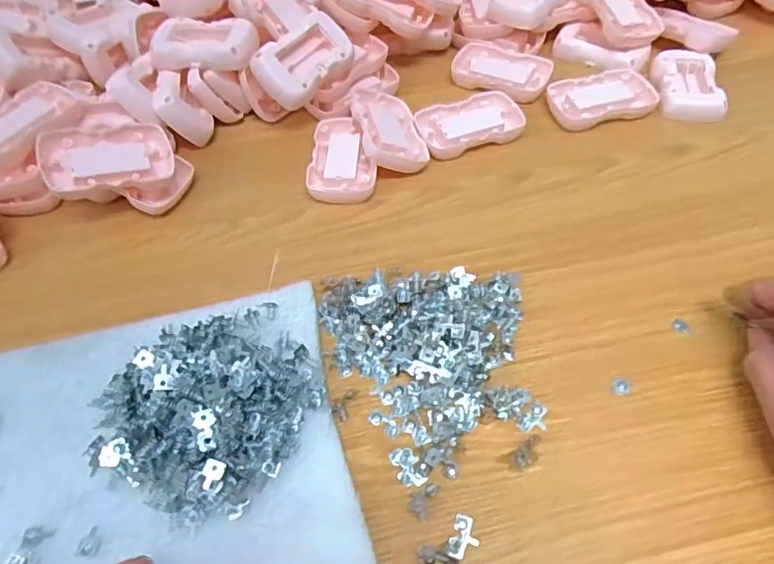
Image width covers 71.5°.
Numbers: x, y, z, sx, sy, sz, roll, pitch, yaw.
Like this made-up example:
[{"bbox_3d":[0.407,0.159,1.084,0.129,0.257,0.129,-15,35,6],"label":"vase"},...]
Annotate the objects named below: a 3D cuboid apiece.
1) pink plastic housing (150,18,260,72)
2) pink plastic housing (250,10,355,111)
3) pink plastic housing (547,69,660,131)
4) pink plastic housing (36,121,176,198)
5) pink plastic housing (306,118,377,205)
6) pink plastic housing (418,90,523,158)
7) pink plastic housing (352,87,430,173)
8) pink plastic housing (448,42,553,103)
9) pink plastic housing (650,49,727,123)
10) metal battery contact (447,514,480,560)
[{"bbox_3d":[-0.158,-0.203,0.463,0.087,0.022,0.052,5,55,7],"label":"pink plastic housing"},{"bbox_3d":[-0.071,-0.190,0.458,0.052,0.026,0.090,46,66,-10],"label":"pink plastic housing"},{"bbox_3d":[0.190,-0.162,0.479,0.091,0.012,0.060,-13,55,-6],"label":"pink plastic housing"},{"bbox_3d":[-0.210,-0.094,0.405,0.090,0.015,0.056,-10,75,-22],"label":"pink plastic housing"},{"bbox_3d":[-0.035,-0.102,0.450,0.052,0.018,0.093,0,55,3],"label":"pink plastic housing"},{"bbox_3d":[0.072,-0.135,0.466,0.089,0.016,0.057,-16,56,-8],"label":"pink plastic housing"},{"bbox_3d":[-0.001,-0.129,0.455,0.057,0.017,0.090,7,48,-27],"label":"pink plastic housing"},{"bbox_3d":[0.106,-0.197,0.507,0.089,0.019,0.060,16,57,14],"label":"pink plastic housing"},{"bbox_3d":[0.271,-0.177,0.486,0.054,0.021,0.084,6,56,8],"label":"pink plastic housing"},{"bbox_3d":[0.040,0.132,0.278,0.014,0.004,0.021,15,57,13],"label":"metal battery contact"}]

